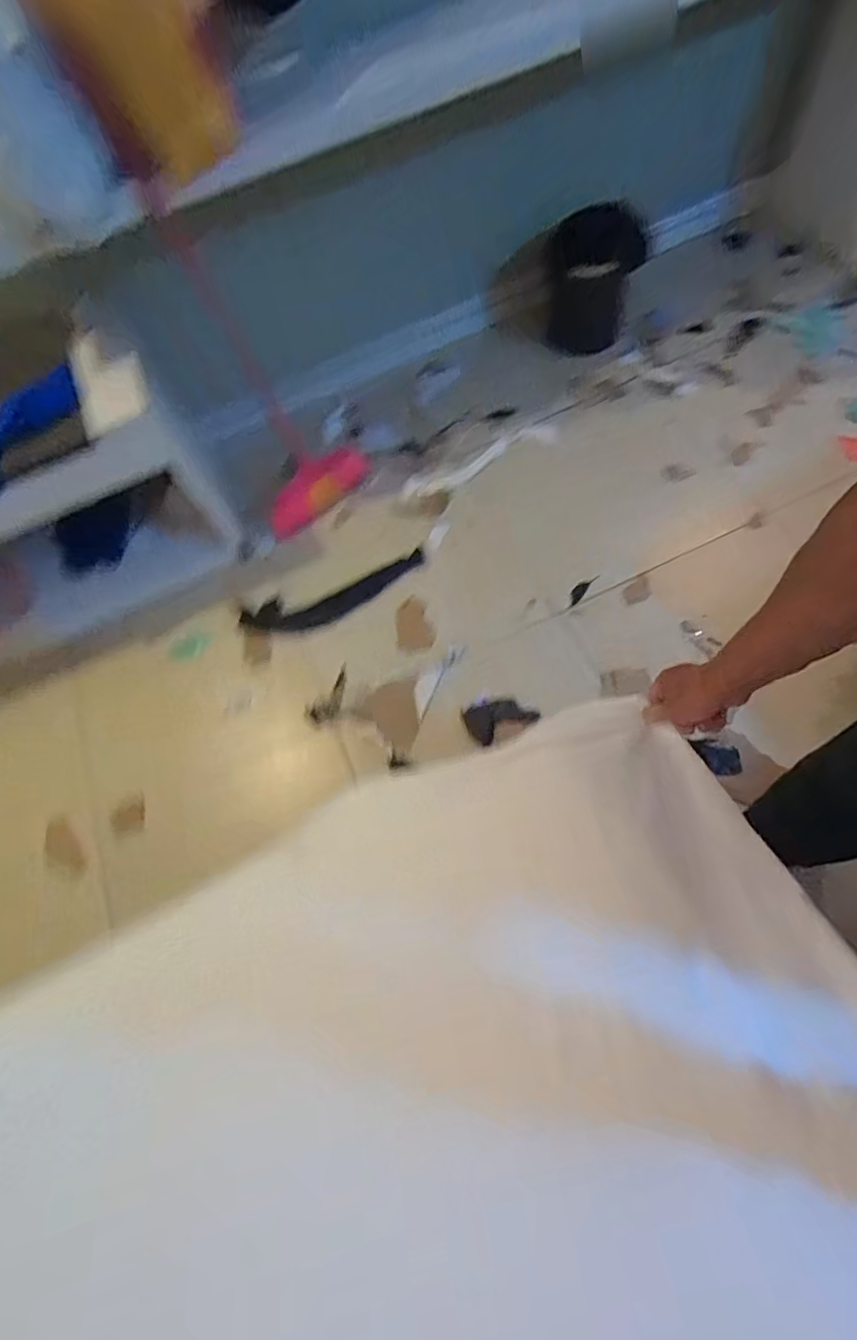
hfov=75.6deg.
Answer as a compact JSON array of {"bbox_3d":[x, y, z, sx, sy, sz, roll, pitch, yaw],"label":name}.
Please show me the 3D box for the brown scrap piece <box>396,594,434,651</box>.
[{"bbox_3d":[-0.036,-0.118,1.389,0.090,0.008,0.150,-7,63,-2],"label":"brown scrap piece"}]

